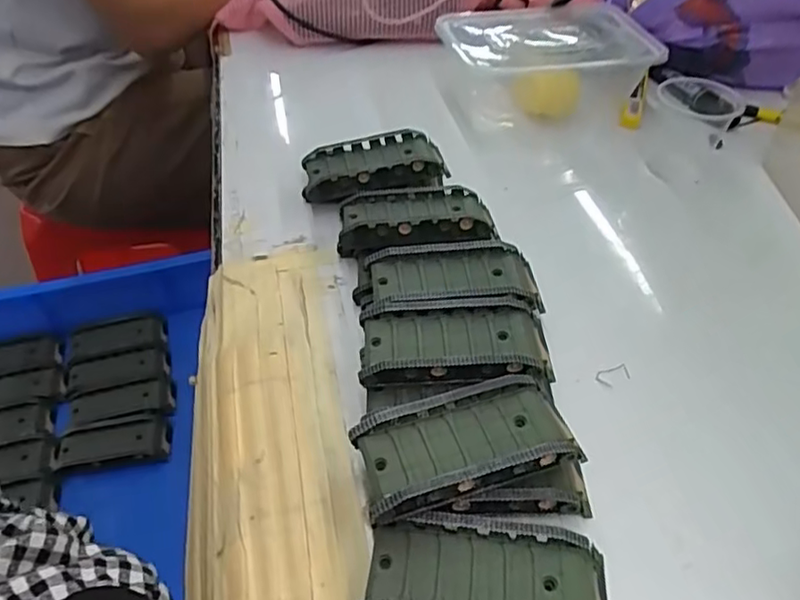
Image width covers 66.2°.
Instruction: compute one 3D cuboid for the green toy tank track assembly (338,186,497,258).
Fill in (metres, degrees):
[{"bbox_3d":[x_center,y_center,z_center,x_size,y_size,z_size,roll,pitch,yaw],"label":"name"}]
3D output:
[{"bbox_3d":[0.009,-0.047,0.394,0.094,0.033,0.062,-3,45,-4],"label":"green toy tank track assembly"}]

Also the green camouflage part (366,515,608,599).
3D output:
[{"bbox_3d":[0.036,0.113,0.246,0.095,0.018,0.045,5,45,4],"label":"green camouflage part"}]

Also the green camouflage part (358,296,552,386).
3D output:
[{"bbox_3d":[0.029,0.027,0.324,0.096,0.029,0.051,-2,45,-3],"label":"green camouflage part"}]

